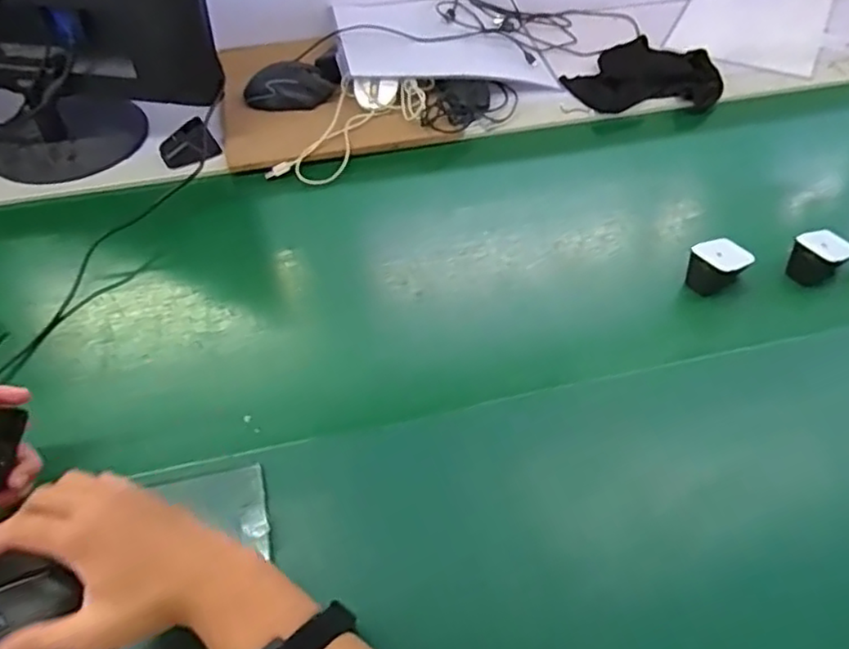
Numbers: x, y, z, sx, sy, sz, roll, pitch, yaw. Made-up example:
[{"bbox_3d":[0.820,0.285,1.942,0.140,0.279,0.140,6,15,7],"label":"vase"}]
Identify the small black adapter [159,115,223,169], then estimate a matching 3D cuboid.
[{"bbox_3d":[-0.289,-0.220,0.787,0.067,0.042,0.034,-17,53,-14],"label":"small black adapter"}]

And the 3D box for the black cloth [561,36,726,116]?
[{"bbox_3d":[0.303,-0.349,0.894,0.207,0.040,0.123,-3,51,-3],"label":"black cloth"}]

